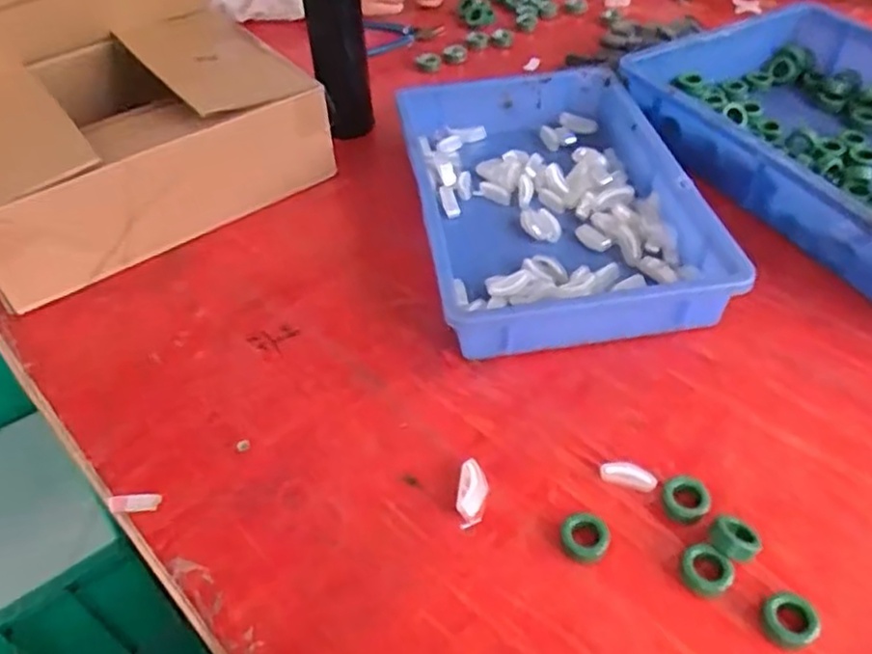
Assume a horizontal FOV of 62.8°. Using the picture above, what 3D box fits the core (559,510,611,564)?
[{"bbox_3d":[0.097,0.136,0.464,0.030,0.013,0.029,-2,45,2],"label":"core"}]

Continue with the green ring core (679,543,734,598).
[{"bbox_3d":[0.168,0.152,0.445,0.031,0.014,0.027,30,54,28],"label":"green ring core"}]

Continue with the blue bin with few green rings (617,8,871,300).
[{"bbox_3d":[0.422,-0.176,0.711,0.297,0.083,0.433,-20,48,-15],"label":"blue bin with few green rings"}]

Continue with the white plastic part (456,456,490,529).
[{"bbox_3d":[0.025,0.114,0.490,0.020,0.006,0.049,4,46,8],"label":"white plastic part"}]

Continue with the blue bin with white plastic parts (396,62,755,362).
[{"bbox_3d":[0.106,-0.132,0.688,0.237,0.057,0.367,-8,46,-4],"label":"blue bin with white plastic parts"}]

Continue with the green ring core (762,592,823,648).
[{"bbox_3d":[0.209,0.172,0.421,0.029,0.010,0.029,-17,47,-13],"label":"green ring core"}]

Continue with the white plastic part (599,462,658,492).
[{"bbox_3d":[0.133,0.102,0.494,0.038,0.006,0.016,12,47,15],"label":"white plastic part"}]

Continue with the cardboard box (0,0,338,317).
[{"bbox_3d":[-0.325,-0.236,0.701,0.334,0.228,0.262,-29,51,-23],"label":"cardboard box"}]

